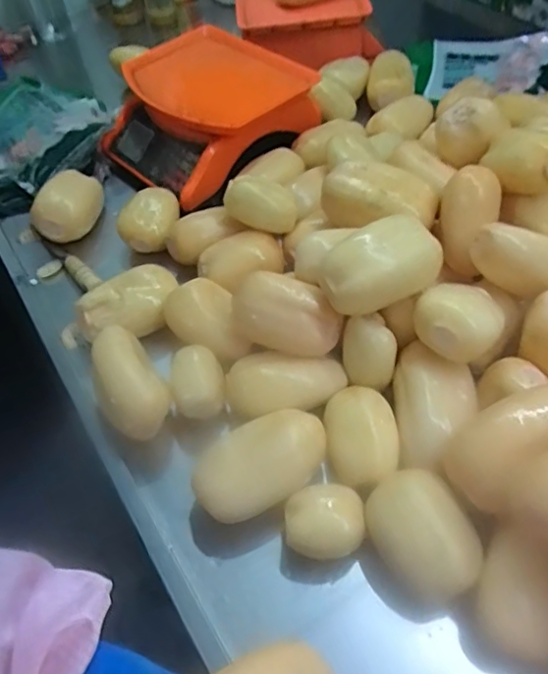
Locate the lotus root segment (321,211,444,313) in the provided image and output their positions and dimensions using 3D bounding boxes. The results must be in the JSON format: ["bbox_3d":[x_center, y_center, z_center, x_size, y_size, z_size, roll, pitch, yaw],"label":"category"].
[{"bbox_3d":[0.106,-0.076,0.585,0.121,0.061,0.077,-24,53,-14],"label":"lotus root segment"}]

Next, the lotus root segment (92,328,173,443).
[{"bbox_3d":[-0.166,0.041,0.639,0.075,0.056,0.141,-26,53,-15],"label":"lotus root segment"}]

